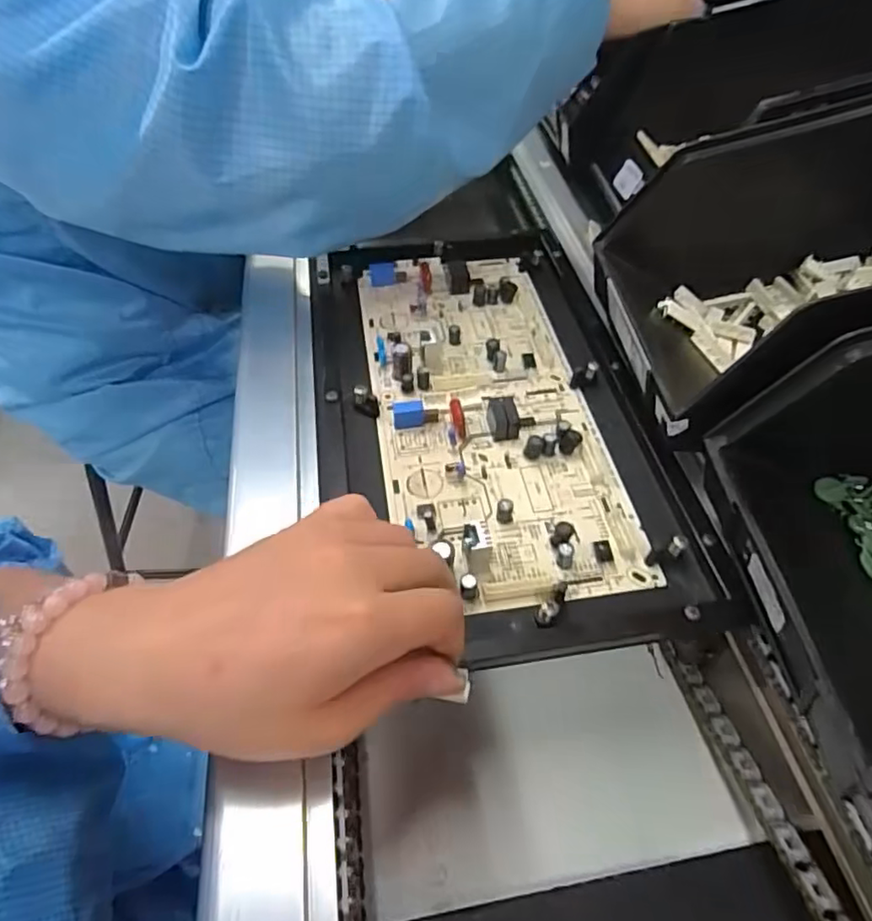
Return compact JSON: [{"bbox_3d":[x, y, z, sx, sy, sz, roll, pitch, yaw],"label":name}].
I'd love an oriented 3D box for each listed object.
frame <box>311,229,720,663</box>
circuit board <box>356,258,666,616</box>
[{"bbox_3d":[0.024,-0.034,0.372,0.193,0.032,0.330,-7,51,-7],"label":"frame"},{"bbox_3d":[0.026,-0.046,0.365,0.128,0.024,0.282,-7,51,-7],"label":"circuit board"}]

